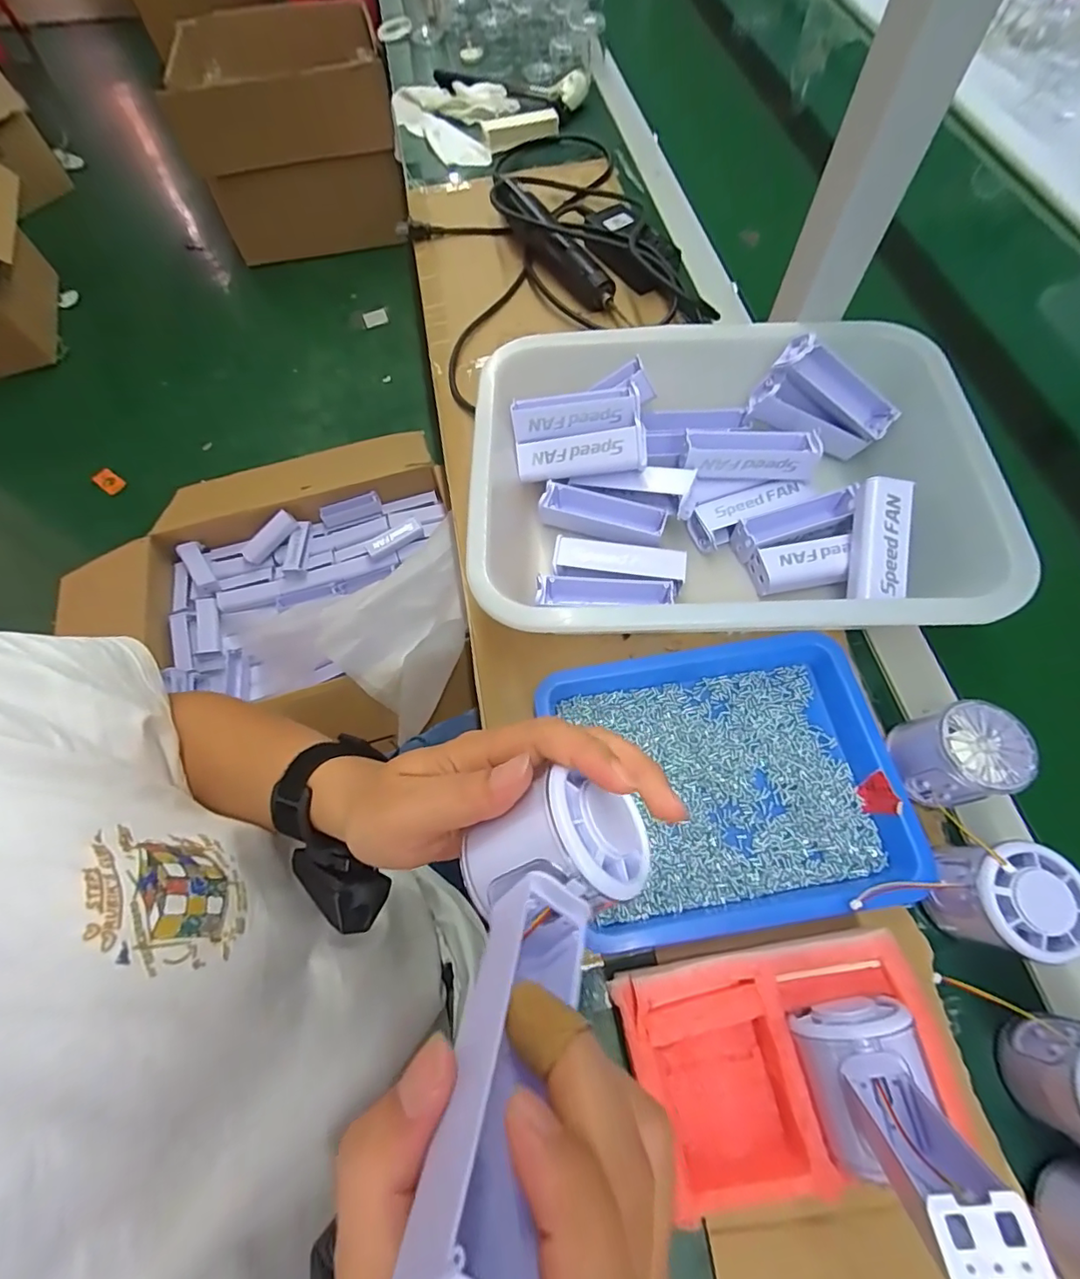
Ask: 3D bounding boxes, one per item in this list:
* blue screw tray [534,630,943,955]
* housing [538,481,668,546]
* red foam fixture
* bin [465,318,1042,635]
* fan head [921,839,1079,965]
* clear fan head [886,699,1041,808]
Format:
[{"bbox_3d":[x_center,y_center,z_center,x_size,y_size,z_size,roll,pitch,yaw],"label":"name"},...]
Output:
[{"bbox_3d":[0.124,0.088,0.347,0.214,0.032,0.173,-9,66,-2],"label":"blue screw tray"},{"bbox_3d":[0.051,-0.100,0.434,0.098,0.032,0.028,17,69,9],"label":"housing"},{"bbox_3d":[0.122,0.210,0.270,0.150,0.054,0.098,-10,66,-2],"label":"red foam fixture"},{"bbox_3d":[0.132,-0.115,0.406,0.353,0.084,0.261,0,66,2],"label":"bin"},{"bbox_3d":[0.258,0.144,0.299,0.056,0.055,0.054,-2,66,2],"label":"fan head"},{"bbox_3d":[0.261,0.072,0.334,0.054,0.050,0.054,-1,66,2],"label":"clear fan head"}]

